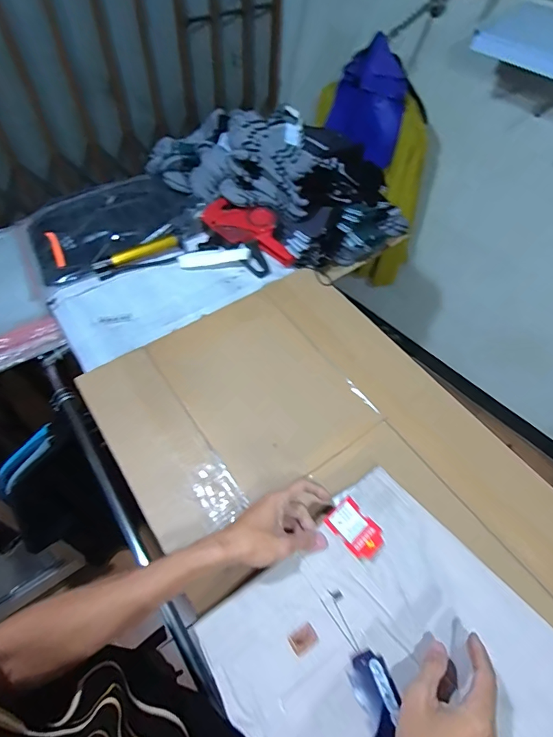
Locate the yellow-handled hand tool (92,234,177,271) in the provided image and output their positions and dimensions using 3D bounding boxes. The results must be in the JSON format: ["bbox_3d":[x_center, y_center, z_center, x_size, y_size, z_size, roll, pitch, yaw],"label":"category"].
[{"bbox_3d":[-0.289,-0.236,0.879,0.177,0.025,0.018,-26,60,-18],"label":"yellow-handled hand tool"}]

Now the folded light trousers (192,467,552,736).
[{"bbox_3d":[0.144,0.347,0.482,0.330,0.041,0.366,-33,63,-22],"label":"folded light trousers"}]

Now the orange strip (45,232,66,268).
[{"bbox_3d":[-0.470,-0.255,0.904,0.020,0.024,0.131,-23,60,-17],"label":"orange strip"}]

